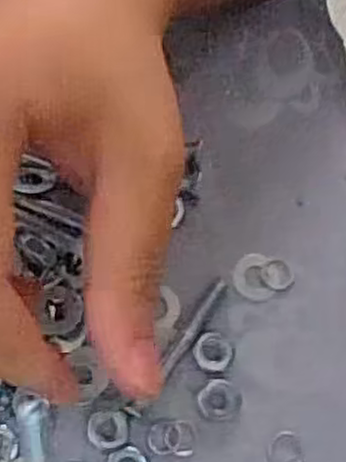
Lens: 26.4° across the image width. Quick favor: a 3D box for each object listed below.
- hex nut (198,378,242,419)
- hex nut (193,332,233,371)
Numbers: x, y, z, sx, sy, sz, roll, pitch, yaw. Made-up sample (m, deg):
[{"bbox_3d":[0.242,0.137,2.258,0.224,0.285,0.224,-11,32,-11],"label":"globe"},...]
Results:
[{"bbox_3d":[0.015,0.055,0.238,0.013,0.004,0.013,-33,74,-13],"label":"hex nut"},{"bbox_3d":[0.013,0.039,0.243,0.013,0.004,0.013,38,73,11],"label":"hex nut"}]

